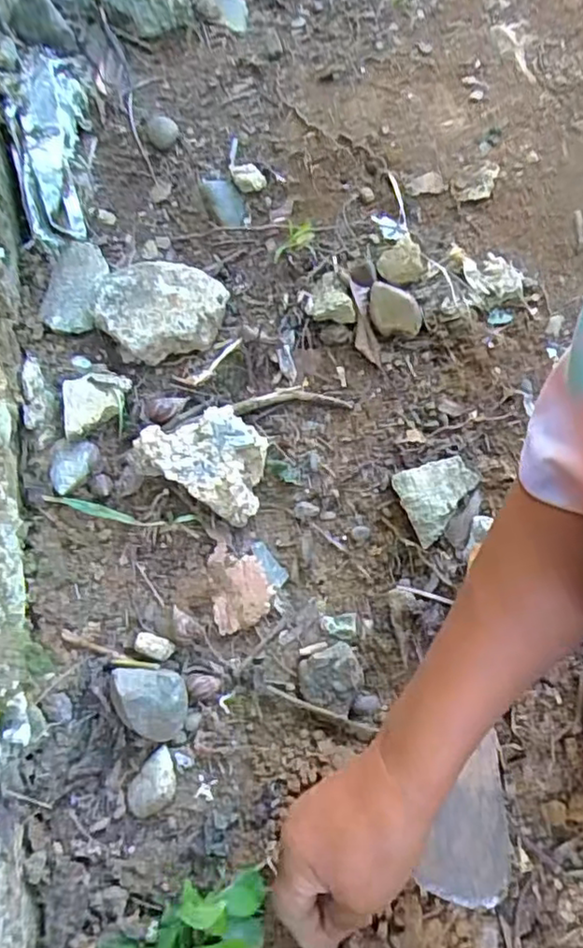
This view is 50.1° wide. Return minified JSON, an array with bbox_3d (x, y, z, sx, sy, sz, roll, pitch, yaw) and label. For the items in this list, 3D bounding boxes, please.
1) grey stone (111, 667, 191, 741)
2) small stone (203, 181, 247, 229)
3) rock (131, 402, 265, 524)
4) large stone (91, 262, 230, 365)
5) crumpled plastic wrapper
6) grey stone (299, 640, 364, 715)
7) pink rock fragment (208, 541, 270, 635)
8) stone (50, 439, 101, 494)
[{"bbox_3d":[-0.102,0.161,0.444,0.061,0.043,0.043,22,62,15],"label":"grey stone"},{"bbox_3d":[-0.069,-0.291,0.674,0.036,0.016,0.068,-14,59,-6],"label":"small stone"},{"bbox_3d":[-0.065,-0.012,0.530,0.101,0.049,0.079,37,67,21],"label":"rock"},{"bbox_3d":[-0.124,-0.162,0.599,0.119,0.035,0.100,-16,60,-7],"label":"large stone"},{"bbox_3d":[-0.267,-0.381,0.692,0.072,0.062,0.283,-8,74,-2],"label":"crumpled plastic wrapper"},{"bbox_3d":[0.030,0.150,0.472,0.046,0.015,0.048,-1,59,2],"label":"grey stone"},{"bbox_3d":[-0.042,0.090,0.506,0.044,0.014,0.070,-9,59,-3],"label":"pink rock fragment"},{"bbox_3d":[-0.187,-0.008,0.532,0.028,0.015,0.053,20,62,14],"label":"stone"}]

